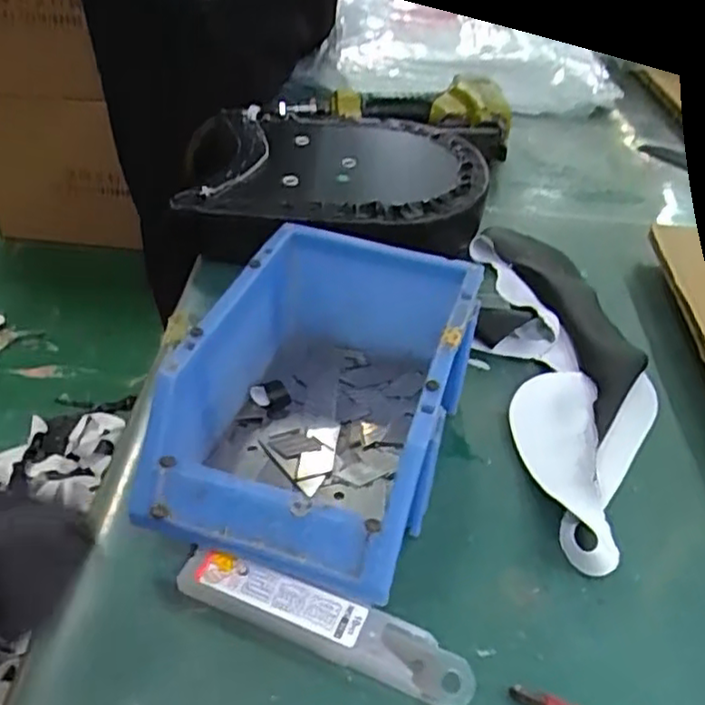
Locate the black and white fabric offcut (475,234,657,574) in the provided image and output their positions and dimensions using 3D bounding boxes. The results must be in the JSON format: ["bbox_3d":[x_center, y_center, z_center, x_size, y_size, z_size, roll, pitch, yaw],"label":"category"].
[{"bbox_3d":[0.132,0.006,0.430,0.101,0.019,0.286,-2,40,-8],"label":"black and white fabric offcut"}]

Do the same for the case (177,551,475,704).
[{"bbox_3d":[-0.012,0.112,0.292,0.127,0.015,0.025,17,41,14],"label":"case"}]

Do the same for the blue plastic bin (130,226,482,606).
[{"bbox_3d":[-0.012,0.020,0.352,0.118,0.077,0.182,14,41,11],"label":"blue plastic bin"}]

